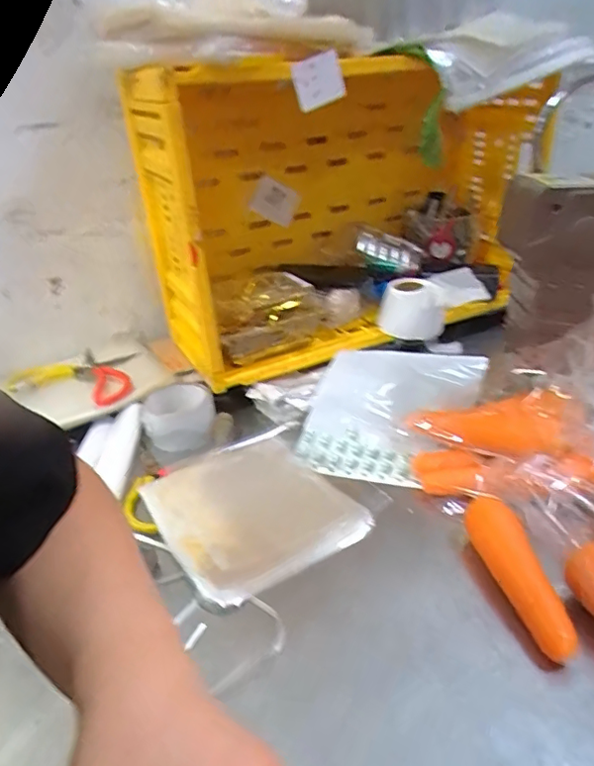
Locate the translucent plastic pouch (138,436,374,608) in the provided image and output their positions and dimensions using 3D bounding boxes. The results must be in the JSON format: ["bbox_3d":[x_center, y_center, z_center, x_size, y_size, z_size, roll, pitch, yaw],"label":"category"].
[{"bbox_3d":[-0.057,0.142,0.633,0.190,0.026,0.233,-22,31,-26],"label":"translucent plastic pouch"}]

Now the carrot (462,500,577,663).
[{"bbox_3d":[0.195,0.167,0.502,0.038,0.050,0.175,-9,28,-3],"label":"carrot"}]

